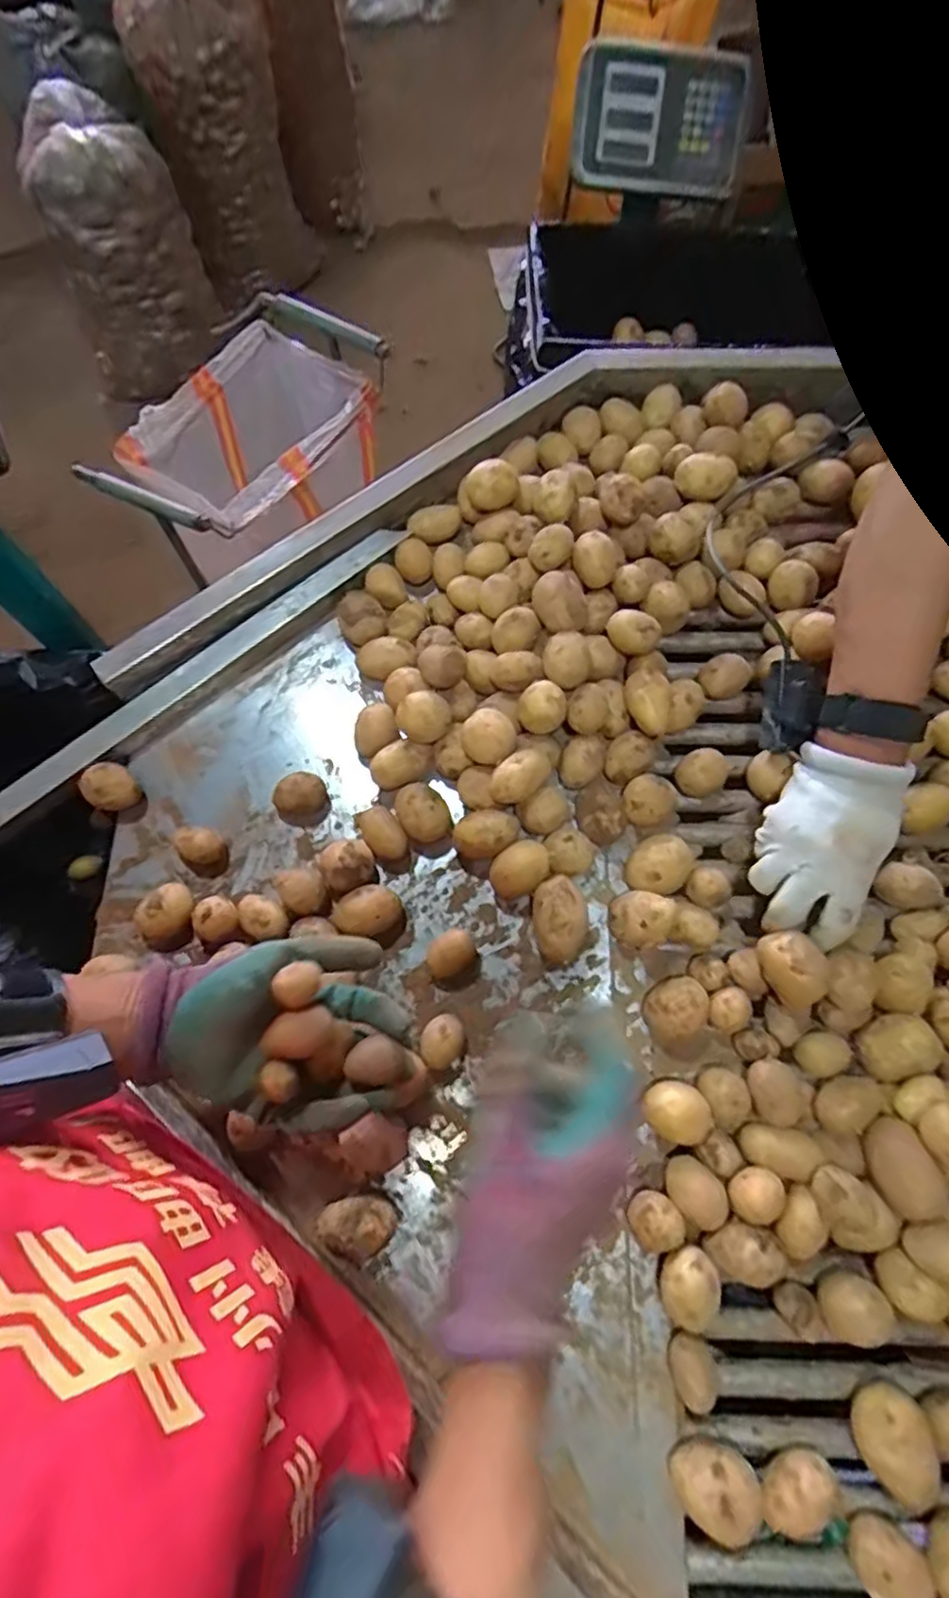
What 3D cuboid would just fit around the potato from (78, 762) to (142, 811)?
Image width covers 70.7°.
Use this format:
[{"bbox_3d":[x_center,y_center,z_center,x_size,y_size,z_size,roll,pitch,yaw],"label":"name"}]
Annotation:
[{"bbox_3d":[-0.300,-0.008,0.555,0.037,0.033,0.038,0,73,-1],"label":"potato"}]

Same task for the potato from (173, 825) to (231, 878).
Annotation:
[{"bbox_3d":[-0.221,0.042,0.540,0.040,0.023,0.035,26,75,7],"label":"potato"}]

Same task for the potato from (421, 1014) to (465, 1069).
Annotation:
[{"bbox_3d":[-0.023,0.176,0.486,0.030,0.022,0.037,14,74,4],"label":"potato"}]

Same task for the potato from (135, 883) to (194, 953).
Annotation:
[{"bbox_3d":[-0.239,0.091,0.525,0.044,0.036,0.043,0,73,-1],"label":"potato"}]

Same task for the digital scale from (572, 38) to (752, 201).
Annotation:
[{"bbox_3d":[0.258,-0.936,0.926,0.232,0.037,0.154,1,116,-3],"label":"digital scale"}]

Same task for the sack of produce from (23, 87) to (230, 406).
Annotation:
[{"bbox_3d":[-0.747,-1.144,1.430,0.314,0.450,0.203,-18,74,-6],"label":"sack of produce"}]

